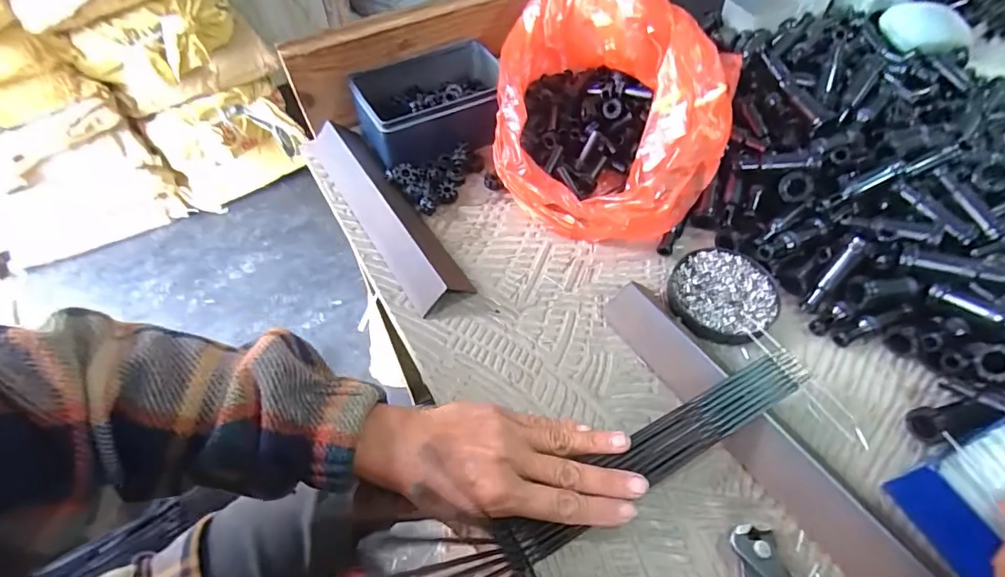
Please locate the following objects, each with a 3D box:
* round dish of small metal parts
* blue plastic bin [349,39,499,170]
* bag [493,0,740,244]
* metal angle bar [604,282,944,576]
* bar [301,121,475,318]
[{"bbox_3d":[0.176,0.006,0.401,0.080,0.017,0.084,1,55,-1],"label":"round dish of small metal parts"},{"bbox_3d":[-0.064,-0.187,0.498,0.161,0.055,0.101,-21,58,-15],"label":"blue plastic bin"},{"bbox_3d":[0.087,-0.157,0.437,0.178,0.137,0.216,2,55,0],"label":"bag"},{"bbox_3d":[0.170,0.102,0.327,0.027,0.035,0.278,-29,61,-20],"label":"metal angle bar"},{"bbox_3d":[-0.109,-0.083,0.441,0.049,0.035,0.245,-27,60,-19],"label":"bar"}]

